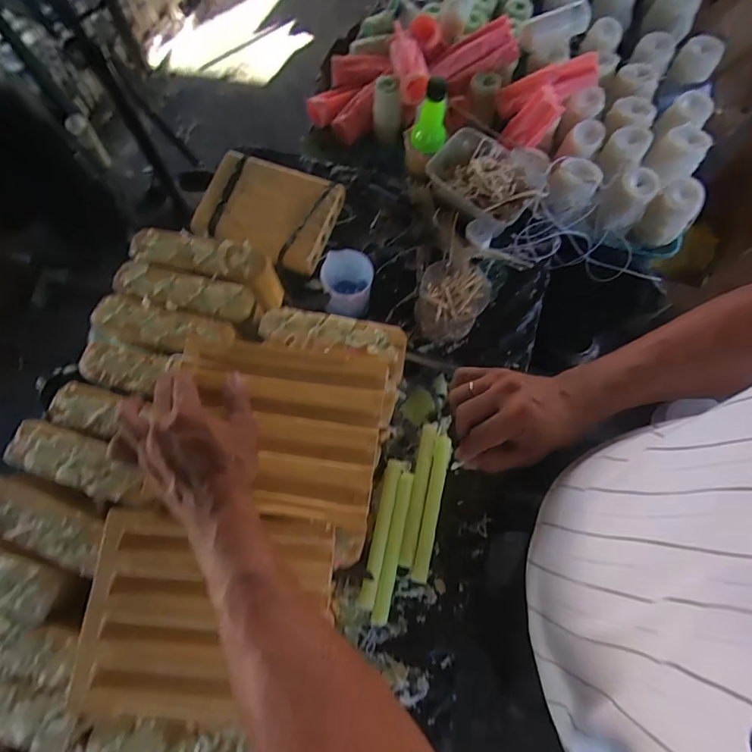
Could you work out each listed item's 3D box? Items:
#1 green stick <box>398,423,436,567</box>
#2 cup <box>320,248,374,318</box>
[{"bbox_3d":[0.062,0.167,0.619,0.022,0.026,0.196,11,73,5],"label":"green stick"},{"bbox_3d":[-0.041,-0.138,0.674,0.072,0.091,0.073,2,73,2],"label":"cup"}]

